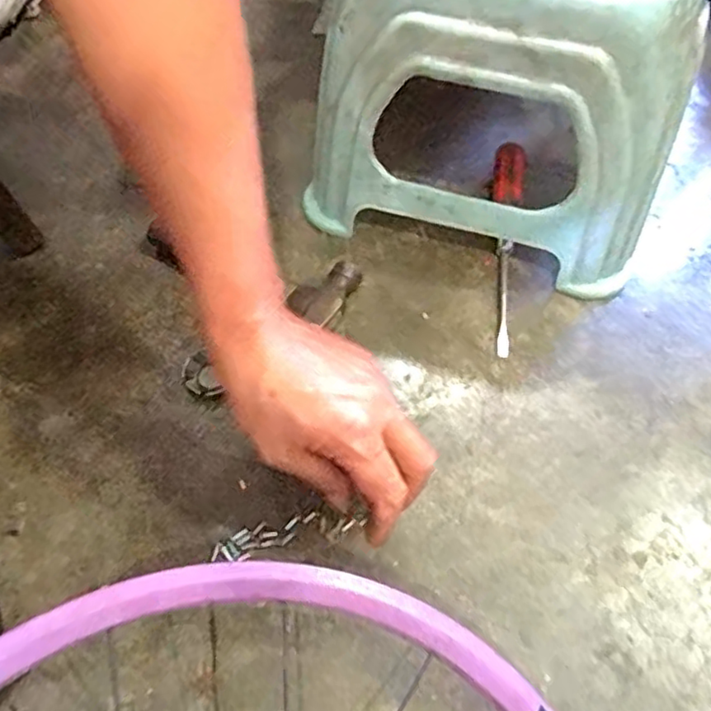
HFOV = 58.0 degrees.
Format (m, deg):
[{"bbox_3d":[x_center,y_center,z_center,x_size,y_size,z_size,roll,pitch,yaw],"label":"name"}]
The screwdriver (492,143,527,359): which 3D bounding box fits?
[{"bbox_3d":[0.123,-0.092,0.525,0.024,0.034,0.191,7,61,5],"label":"screwdriver"}]

